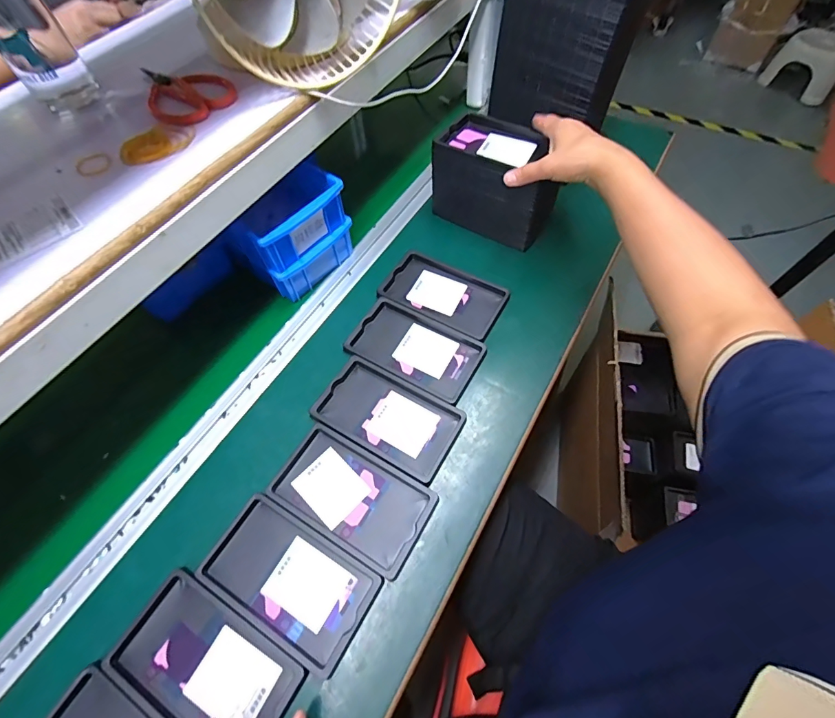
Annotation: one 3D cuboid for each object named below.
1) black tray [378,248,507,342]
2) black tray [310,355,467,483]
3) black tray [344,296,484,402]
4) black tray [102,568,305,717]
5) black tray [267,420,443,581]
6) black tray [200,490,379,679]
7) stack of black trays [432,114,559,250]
[{"bbox_3d":[0.037,-0.093,0.562,0.155,0.014,0.092,26,64,18],"label":"black tray"},{"bbox_3d":[-0.033,0.065,0.475,0.155,0.014,0.092,27,64,18],"label":"black tray"},{"bbox_3d":[-0.001,-0.016,0.520,0.158,0.013,0.098,25,64,17],"label":"black tray"},{"bbox_3d":[-0.188,0.275,0.365,0.159,0.020,0.093,26,64,18],"label":"black tray"},{"bbox_3d":[-0.069,0.143,0.433,0.159,0.012,0.092,27,64,18],"label":"black tray"},{"bbox_3d":[-0.125,0.211,0.398,0.163,0.009,0.094,26,64,18],"label":"black tray"},{"bbox_3d":[0.111,-0.250,0.581,0.162,0.109,0.111,36,67,22],"label":"stack of black trays"}]

